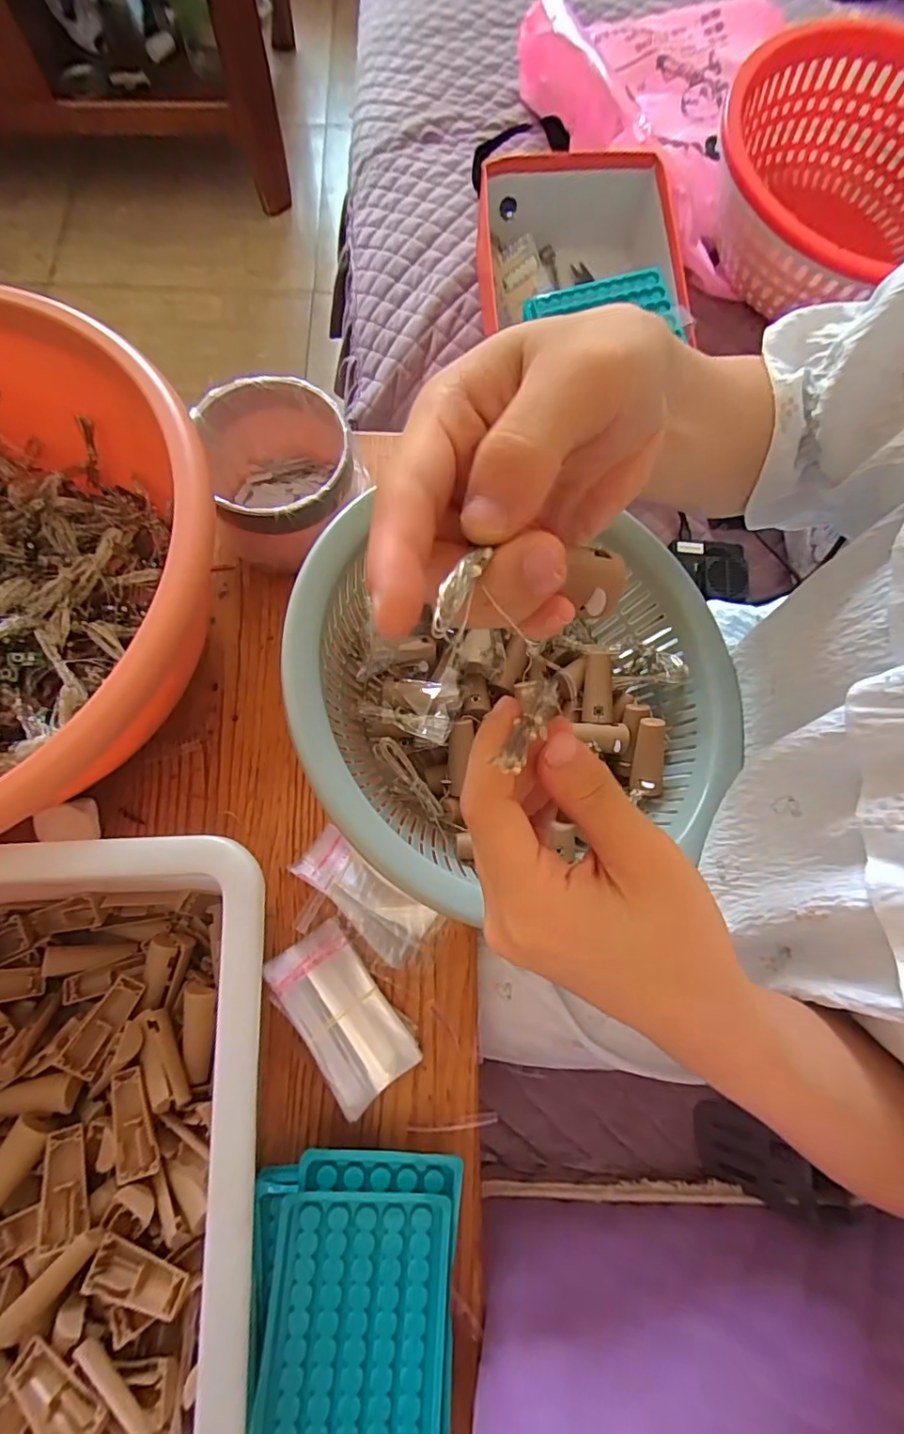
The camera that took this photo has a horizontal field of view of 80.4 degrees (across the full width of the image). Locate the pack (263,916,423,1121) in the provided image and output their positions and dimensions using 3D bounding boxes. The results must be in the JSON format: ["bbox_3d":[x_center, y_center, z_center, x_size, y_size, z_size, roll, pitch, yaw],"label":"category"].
[{"bbox_3d":[-0.072,0.193,0.352,0.054,0.023,0.105,-36,78,-12],"label":"pack"}]

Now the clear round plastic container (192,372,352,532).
[{"bbox_3d":[-0.127,-0.183,0.414,0.100,0.081,0.115,-21,75,-8],"label":"clear round plastic container"}]

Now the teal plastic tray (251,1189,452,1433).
[{"bbox_3d":[-0.051,0.330,0.284,0.095,0.010,0.126,5,71,-4],"label":"teal plastic tray"}]

